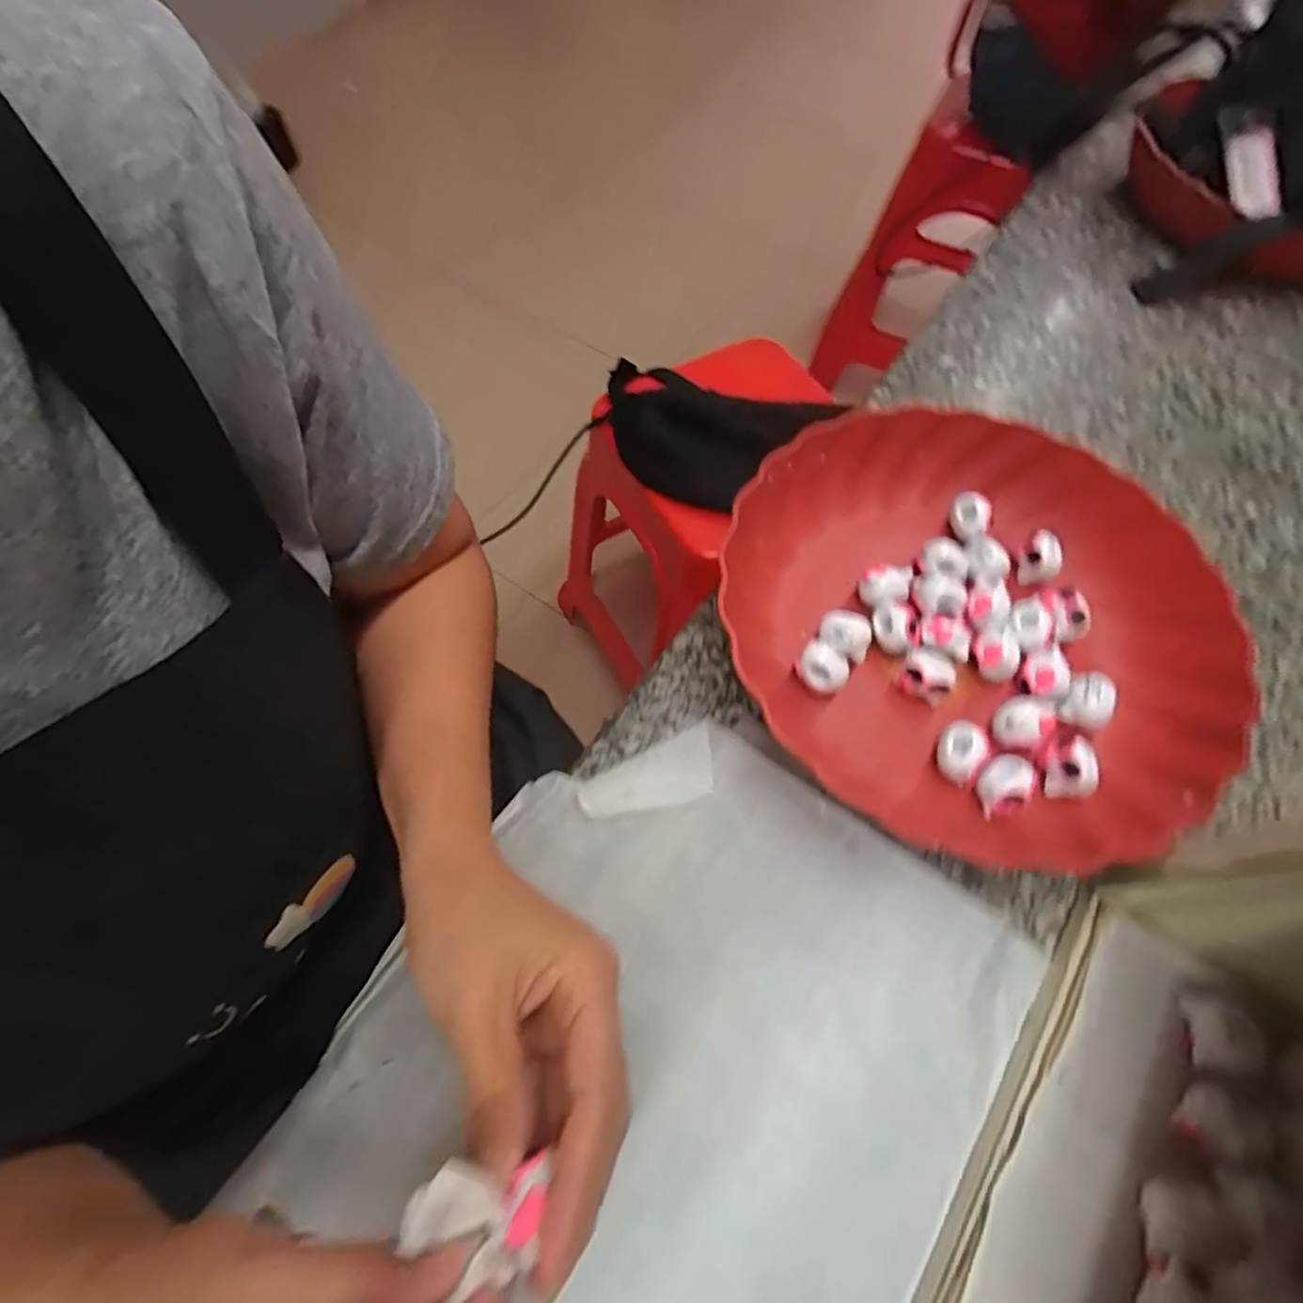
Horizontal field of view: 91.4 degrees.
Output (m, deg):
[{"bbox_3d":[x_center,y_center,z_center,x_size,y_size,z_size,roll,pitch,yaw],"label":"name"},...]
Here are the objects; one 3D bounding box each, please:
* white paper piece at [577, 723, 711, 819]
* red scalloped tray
[{"bbox_3d":[-0.001,0.060,0.295,0.065,0.006,0.030,-21,66,-13],"label":"white paper piece"},{"bbox_3d":[0.161,-0.023,0.327,0.241,0.046,0.226,41,68,16],"label":"red scalloped tray"}]

